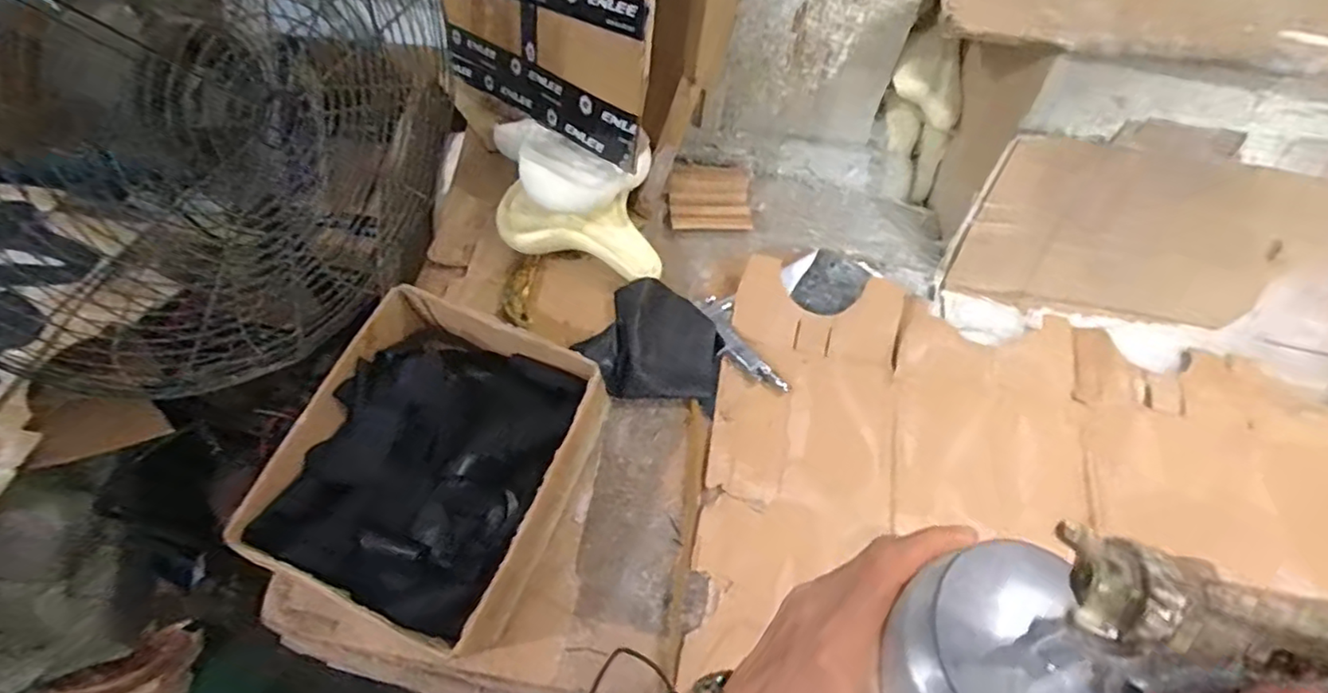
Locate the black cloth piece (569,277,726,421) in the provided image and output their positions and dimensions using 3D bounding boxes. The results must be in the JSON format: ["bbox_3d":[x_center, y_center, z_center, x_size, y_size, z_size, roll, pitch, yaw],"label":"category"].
[{"bbox_3d":[-0.009,-0.005,0.839,0.178,0.020,0.159,14,71,-7],"label":"black cloth piece"}]

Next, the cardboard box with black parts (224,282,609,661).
[{"bbox_3d":[-0.247,0.132,0.708,0.290,0.142,0.327,22,61,10],"label":"cardboard box with black parts"}]

